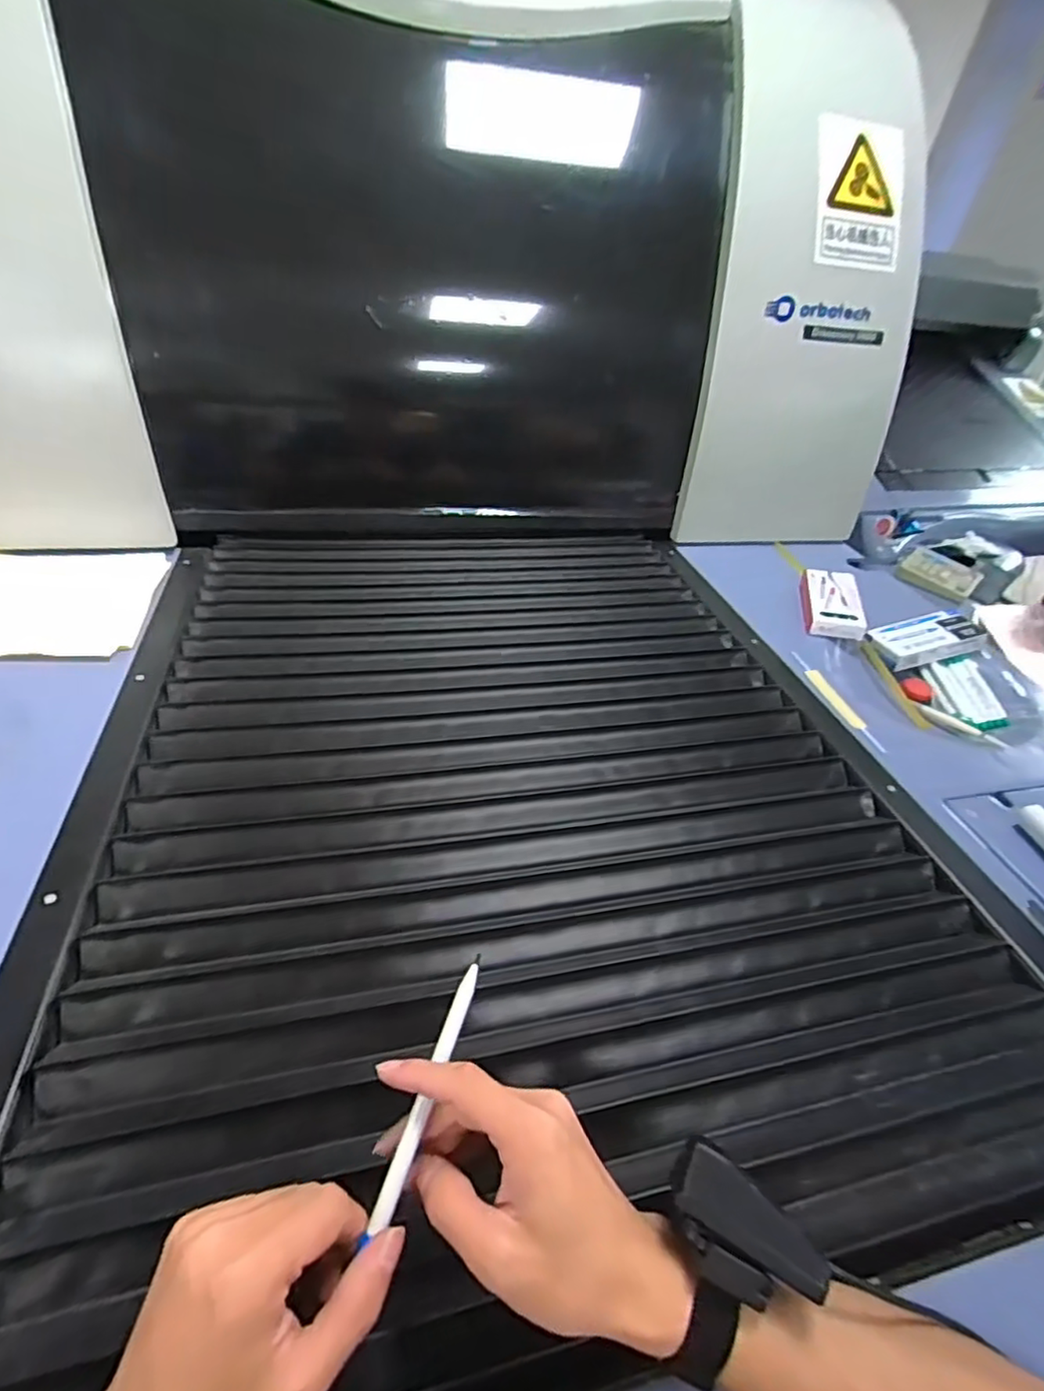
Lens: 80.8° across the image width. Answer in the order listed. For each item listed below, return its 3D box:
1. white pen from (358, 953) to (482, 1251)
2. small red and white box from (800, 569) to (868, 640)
[{"bbox_3d":[-0.047,0.202,0.321,0.011,0.006,0.127,17,55,11],"label":"white pen"},{"bbox_3d":[0.464,-0.143,0.918,0.080,0.018,0.156,8,46,14],"label":"small red and white box"}]

